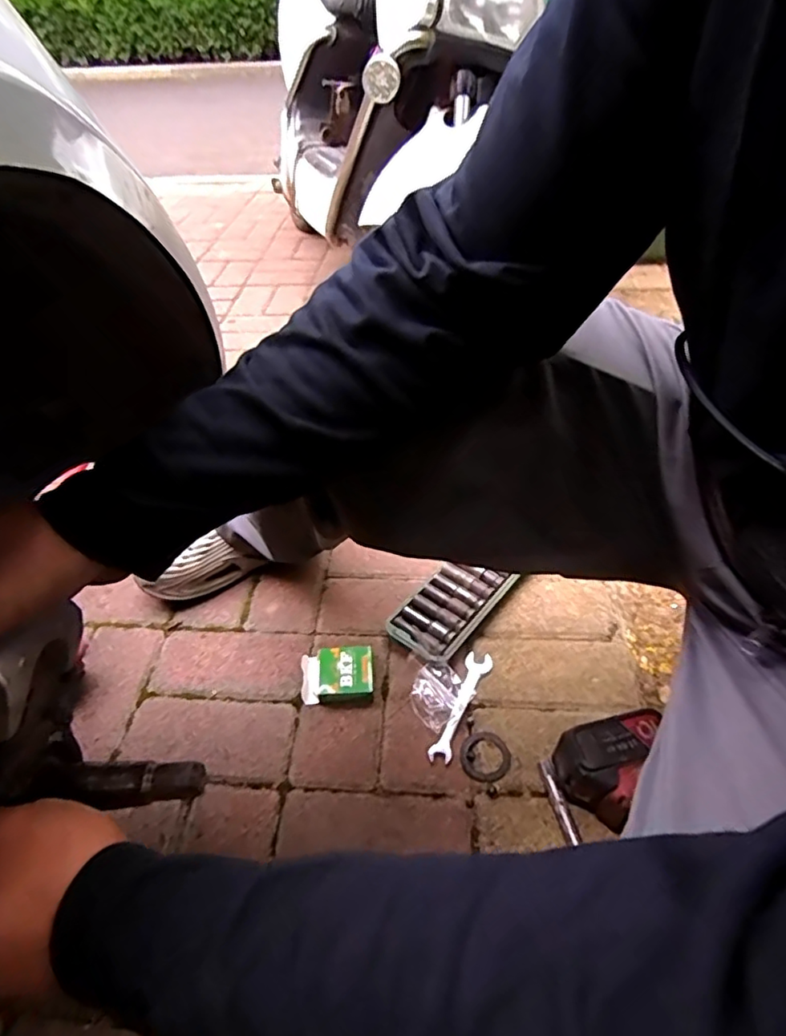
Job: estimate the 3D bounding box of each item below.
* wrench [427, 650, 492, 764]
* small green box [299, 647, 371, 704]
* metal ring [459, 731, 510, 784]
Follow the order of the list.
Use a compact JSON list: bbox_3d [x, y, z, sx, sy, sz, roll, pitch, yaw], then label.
[{"bbox_3d":[0.082,0.219,0.680,0.031,0.007,0.148,16,47,18],"label":"wrench"},{"bbox_3d":[-0.068,0.191,0.707,0.087,0.024,0.069,-7,44,-6],"label":"small green box"},{"bbox_3d":[0.101,0.263,0.634,0.056,0.004,0.054,-1,44,1],"label":"metal ring"}]

